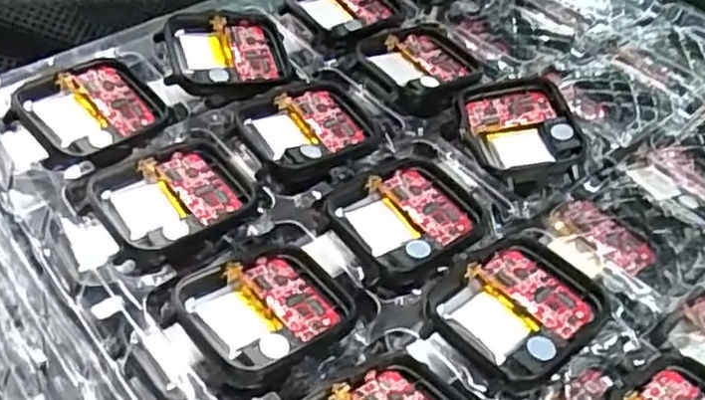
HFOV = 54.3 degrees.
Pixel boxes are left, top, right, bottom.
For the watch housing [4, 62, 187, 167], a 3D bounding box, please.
[{"bbox_3d":[-0.088,-0.030,0.232,0.040,0.012,0.047,32,52,23],"label":"watch housing"}]

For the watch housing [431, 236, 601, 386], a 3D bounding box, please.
[{"bbox_3d":[0.046,0.029,0.187,0.045,0.007,0.037,-28,55,-28],"label":"watch housing"}]

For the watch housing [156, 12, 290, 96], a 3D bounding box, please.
[{"bbox_3d":[-0.047,-0.054,0.257,0.046,0.014,0.039,-11,48,-15],"label":"watch housing"}]

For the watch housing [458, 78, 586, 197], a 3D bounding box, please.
[{"bbox_3d":[0.059,-0.022,0.239,0.036,0.014,0.047,-5,47,-10],"label":"watch housing"}]

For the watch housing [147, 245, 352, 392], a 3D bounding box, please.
[{"bbox_3d":[-0.025,0.030,0.187,0.044,0.009,0.041,-27,54,-27],"label":"watch housing"}]

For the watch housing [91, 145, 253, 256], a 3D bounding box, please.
[{"bbox_3d":[-0.054,-0.001,0.209,0.042,0.007,0.036,-25,53,-26],"label":"watch housing"}]

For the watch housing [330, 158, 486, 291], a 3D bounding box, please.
[{"bbox_3d":[0.017,0.006,0.210,0.043,0.005,0.039,-20,51,-22],"label":"watch housing"}]

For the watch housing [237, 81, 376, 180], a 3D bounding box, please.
[{"bbox_3d":[-0.015,-0.025,0.236,0.044,0.006,0.036,-23,53,-25],"label":"watch housing"}]

